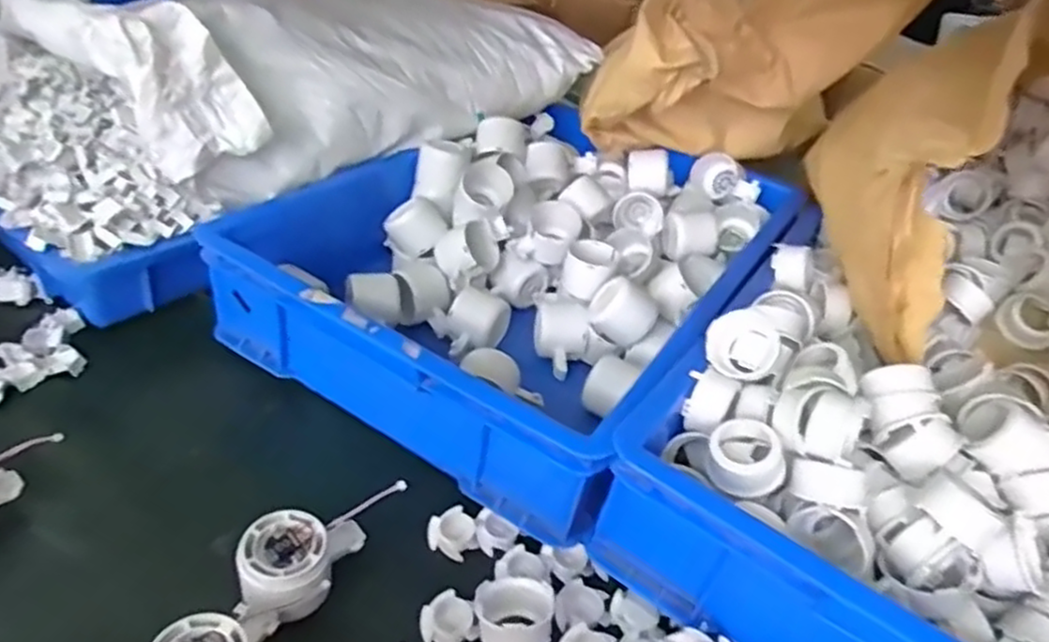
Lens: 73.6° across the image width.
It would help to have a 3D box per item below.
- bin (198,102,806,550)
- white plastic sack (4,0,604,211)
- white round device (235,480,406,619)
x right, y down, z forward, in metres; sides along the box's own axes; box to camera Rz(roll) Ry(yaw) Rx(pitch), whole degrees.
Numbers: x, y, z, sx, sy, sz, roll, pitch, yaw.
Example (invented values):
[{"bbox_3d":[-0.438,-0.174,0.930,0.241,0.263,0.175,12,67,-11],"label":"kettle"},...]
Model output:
[{"bbox_3d":[0.021,-0.068,0.760,0.394,0.133,0.535,25,43,23],"label":"bin"},{"bbox_3d":[-0.178,-0.287,0.794,0.585,0.157,0.168,-24,48,-37],"label":"white plastic sack"},{"bbox_3d":[-0.141,0.159,0.494,0.118,0.051,0.061,-21,46,-35],"label":"white round device"}]

